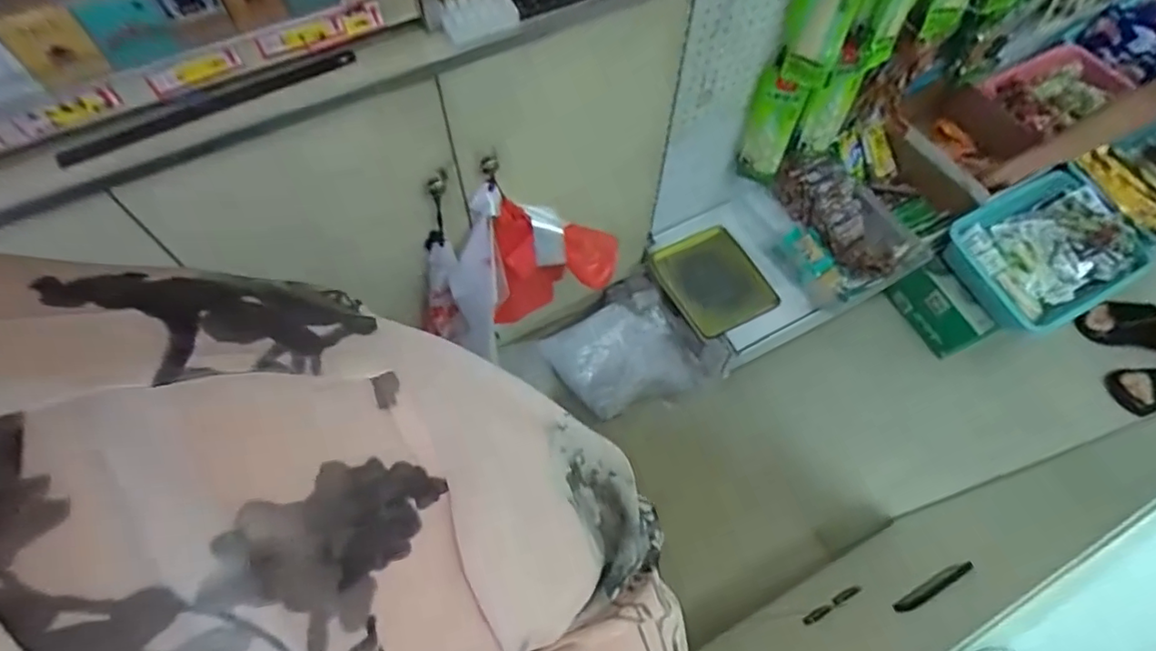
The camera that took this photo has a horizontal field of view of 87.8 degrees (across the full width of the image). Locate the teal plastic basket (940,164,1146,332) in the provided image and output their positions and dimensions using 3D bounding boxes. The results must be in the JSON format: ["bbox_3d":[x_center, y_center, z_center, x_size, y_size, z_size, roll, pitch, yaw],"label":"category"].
[{"bbox_3d":[1.046,-0.169,1.350,0.324,0.120,0.293,-23,64,-12],"label":"teal plastic basket"}]

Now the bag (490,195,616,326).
[{"bbox_3d":[-0.045,-0.120,1.107,0.234,0.235,0.077,-15,63,-9],"label":"bag"}]

